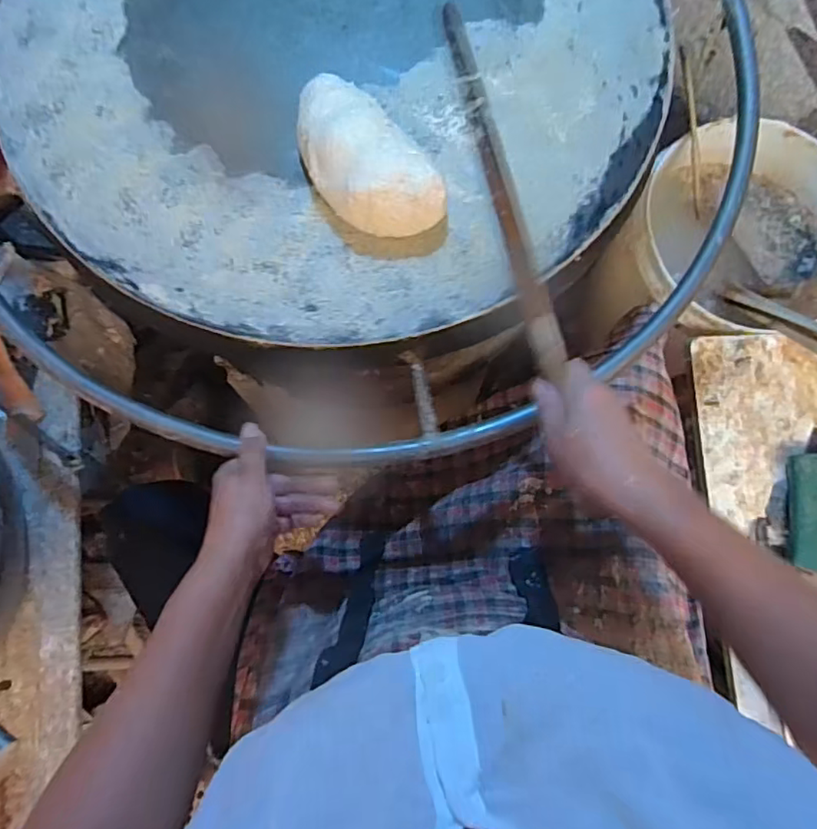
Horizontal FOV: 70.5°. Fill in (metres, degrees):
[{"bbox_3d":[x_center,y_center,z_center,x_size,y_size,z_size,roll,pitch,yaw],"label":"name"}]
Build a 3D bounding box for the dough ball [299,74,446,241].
[{"bbox_3d":[-0.042,-0.218,0.491,0.082,0.049,0.164,-29,80,-6],"label":"dough ball"}]

